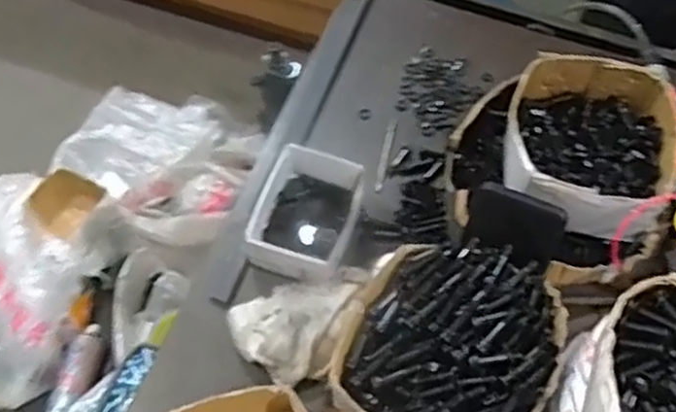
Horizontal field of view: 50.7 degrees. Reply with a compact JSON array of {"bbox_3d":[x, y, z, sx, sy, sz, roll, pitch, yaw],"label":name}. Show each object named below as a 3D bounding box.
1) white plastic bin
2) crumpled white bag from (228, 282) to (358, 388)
[{"bbox_3d":[-0.031,0.011,0.731,0.101,0.056,0.125,21,65,11],"label":"white plastic bin"},{"bbox_3d":[-0.049,0.108,0.691,0.095,0.044,0.113,30,66,14],"label":"crumpled white bag"}]

